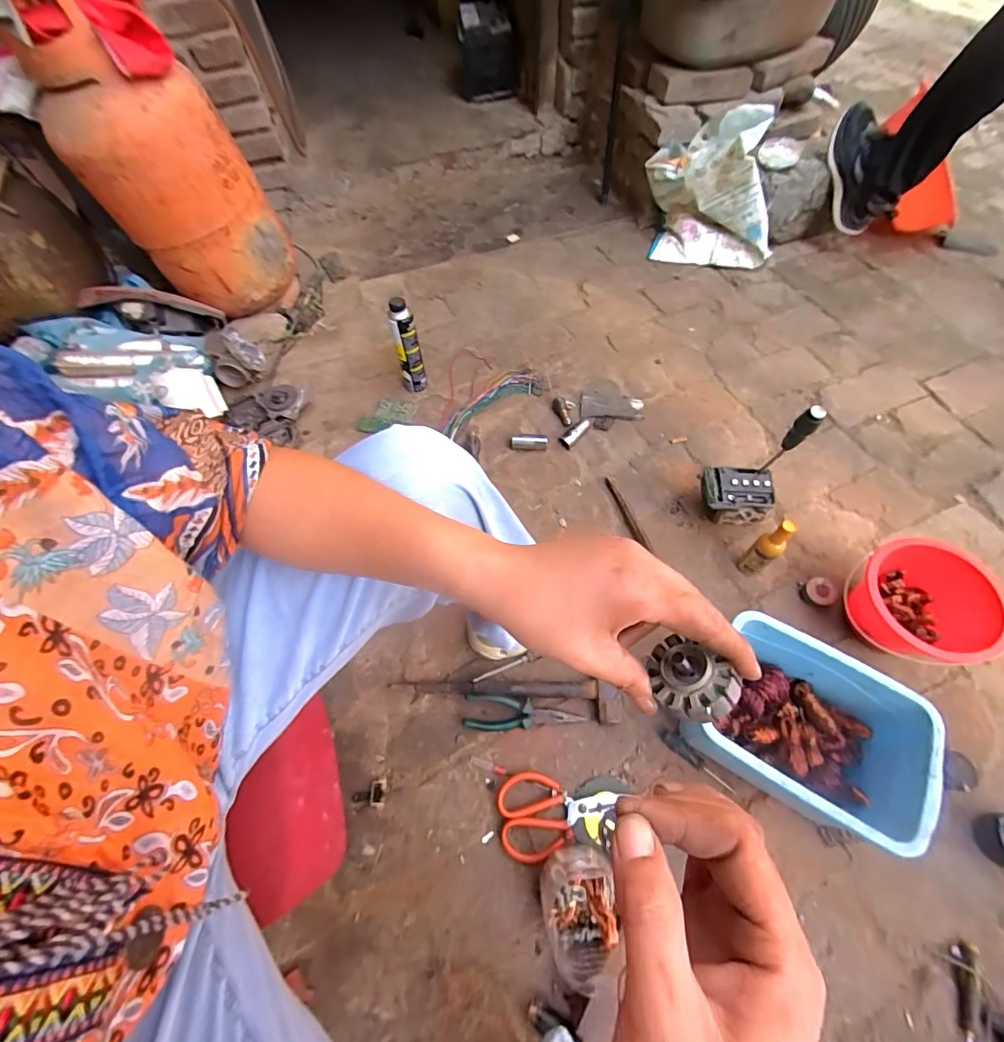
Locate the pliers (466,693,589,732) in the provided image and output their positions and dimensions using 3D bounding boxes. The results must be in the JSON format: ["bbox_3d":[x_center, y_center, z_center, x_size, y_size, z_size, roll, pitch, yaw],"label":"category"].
[{"bbox_3d":[0.033,0.301,0.718,0.180,0.027,0.049,2,60,6],"label":"pliers"}]

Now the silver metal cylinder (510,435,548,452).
[{"bbox_3d":[0.057,-0.165,0.988,0.078,0.024,0.027,8,61,9],"label":"silver metal cylinder"}]

